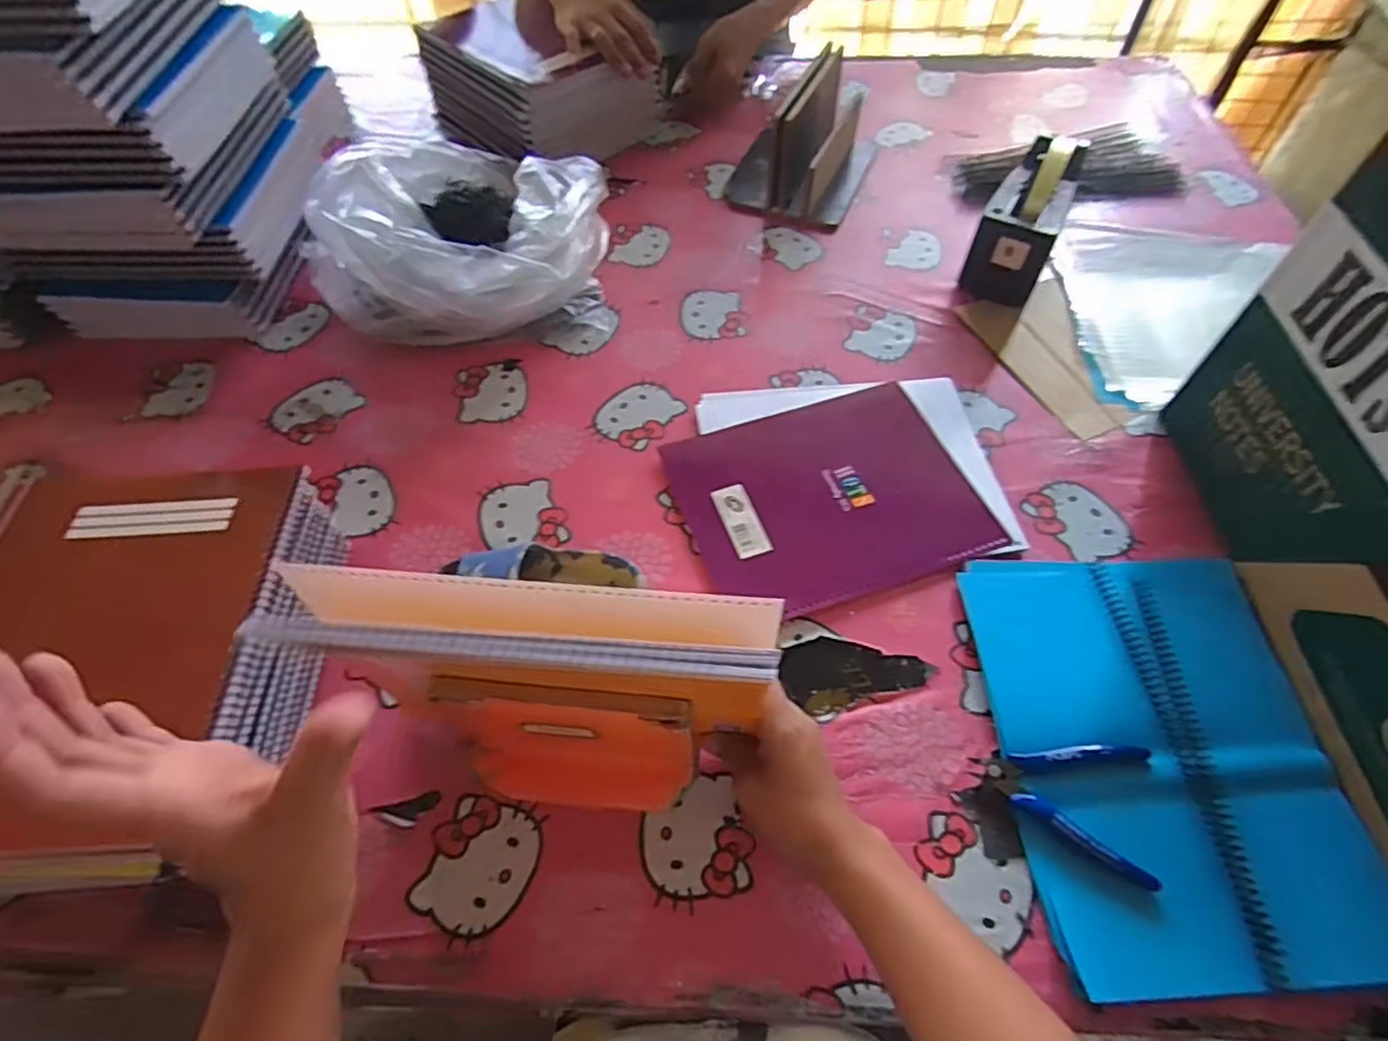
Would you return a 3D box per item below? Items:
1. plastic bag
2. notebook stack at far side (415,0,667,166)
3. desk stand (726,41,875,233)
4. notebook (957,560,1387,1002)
[{"bbox_3d":[-0.245,-0.300,0.702,0.295,0.154,0.228,14,58,11],"label":"plastic bag"},{"bbox_3d":[-0.208,-0.576,0.900,0.195,0.117,0.288,-40,64,-22],"label":"notebook stack at far side"},{"bbox_3d":[0.139,-0.486,0.835,0.157,0.124,0.199,19,59,14],"label":"desk stand"},{"bbox_3d":[0.329,0.155,0.471,0.217,0.015,0.288,-1,57,1],"label":"notebook"}]

